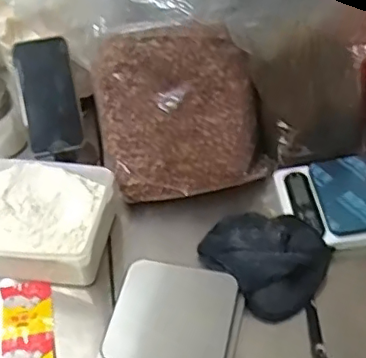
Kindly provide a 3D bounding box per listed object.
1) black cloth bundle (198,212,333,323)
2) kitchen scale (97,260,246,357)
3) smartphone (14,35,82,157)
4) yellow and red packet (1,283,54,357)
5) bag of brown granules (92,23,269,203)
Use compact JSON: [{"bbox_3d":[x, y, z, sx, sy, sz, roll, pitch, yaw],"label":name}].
[{"bbox_3d":[0.111,0.090,0.709,0.137,0.049,0.143,-30,53,-19],"label":"black cloth bundle"},{"bbox_3d":[-0.015,0.192,0.645,0.146,0.031,0.197,9,51,13],"label":"kitchen scale"},{"bbox_3d":[-0.188,-0.115,0.799,0.074,0.155,0.015,-10,9,-8],"label":"smartphone"},{"bbox_3d":[-0.188,0.187,0.685,0.059,0.018,0.140,-11,49,-4],"label":"yellow and red packet"},{"bbox_3d":[0.001,-0.081,0.753,0.232,0.237,0.047,3,20,0],"label":"bag of brown granules"}]

